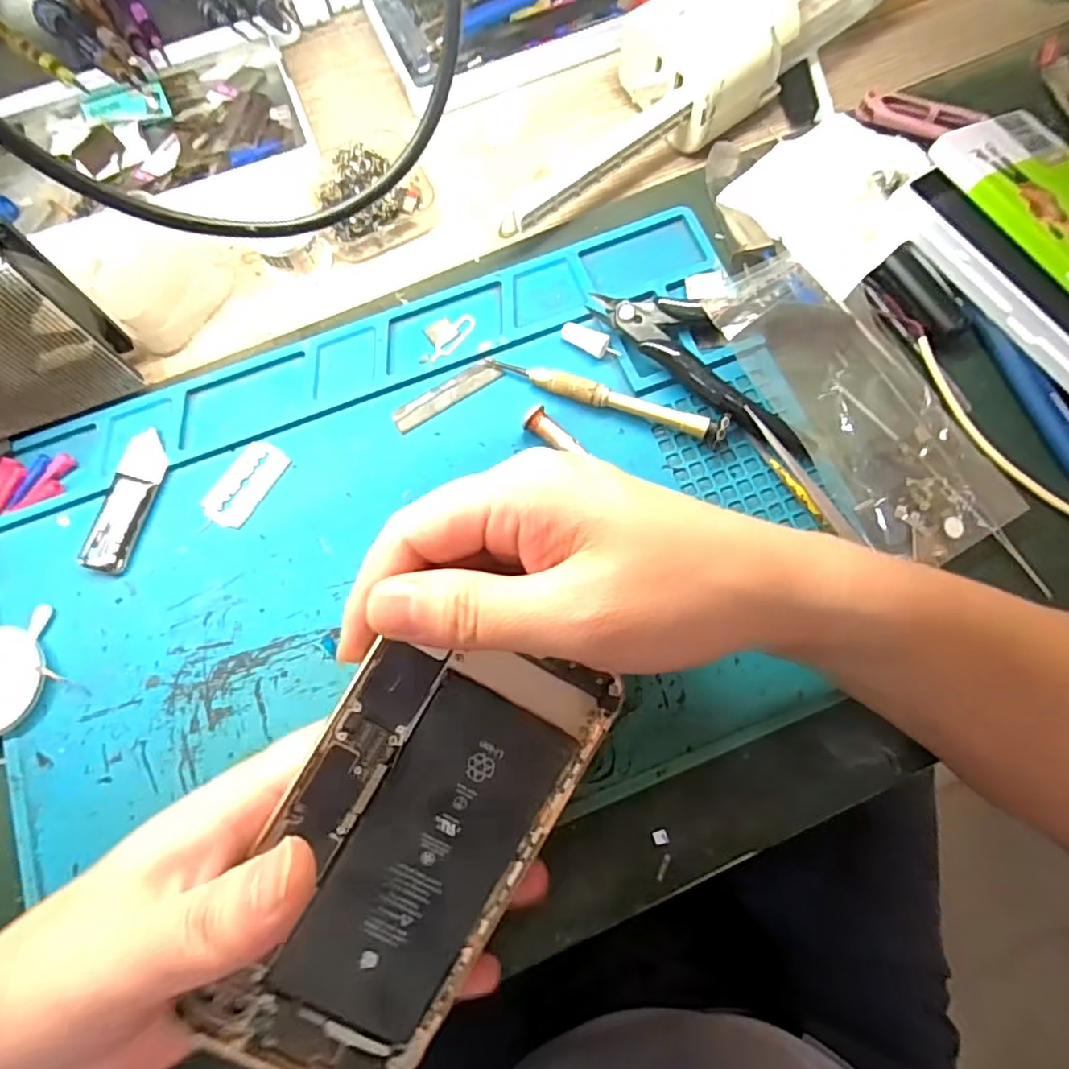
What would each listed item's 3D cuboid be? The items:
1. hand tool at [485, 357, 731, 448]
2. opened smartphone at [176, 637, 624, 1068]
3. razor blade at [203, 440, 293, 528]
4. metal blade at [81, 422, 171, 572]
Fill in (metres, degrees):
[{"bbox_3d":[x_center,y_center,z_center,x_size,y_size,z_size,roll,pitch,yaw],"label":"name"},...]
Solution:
[{"bbox_3d":[0.033,-0.065,0.282,0.116,0.012,0.013,18,76,6],"label":"hand tool"},{"bbox_3d":[-0.041,0.099,0.189,0.078,0.007,0.148,29,87,-7],"label":"opened smartphone"},{"bbox_3d":[-0.134,-0.024,0.279,0.023,0.004,0.042,32,78,9],"label":"razor blade"},{"bbox_3d":[-0.186,-0.016,0.275,0.018,0.006,0.066,13,76,5],"label":"metal blade"}]

